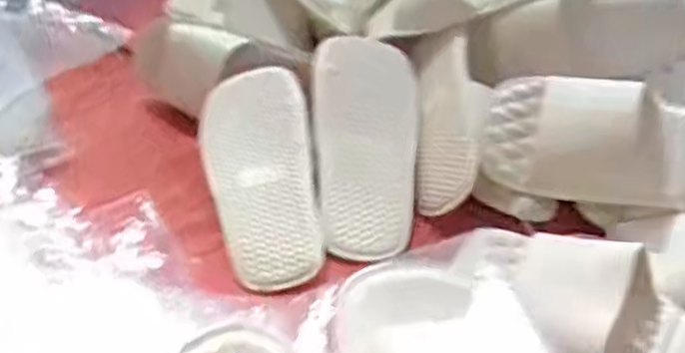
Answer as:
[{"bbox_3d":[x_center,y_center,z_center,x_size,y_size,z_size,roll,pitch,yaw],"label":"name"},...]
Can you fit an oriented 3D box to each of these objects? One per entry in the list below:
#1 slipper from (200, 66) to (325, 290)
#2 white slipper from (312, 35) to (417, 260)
[{"bbox_3d":[-0.070,0.003,0.644,0.097,0.051,0.198,-7,73,-12],"label":"slipper"},{"bbox_3d":[0.024,-0.032,0.689,0.102,0.043,0.233,1,67,-3],"label":"white slipper"}]

